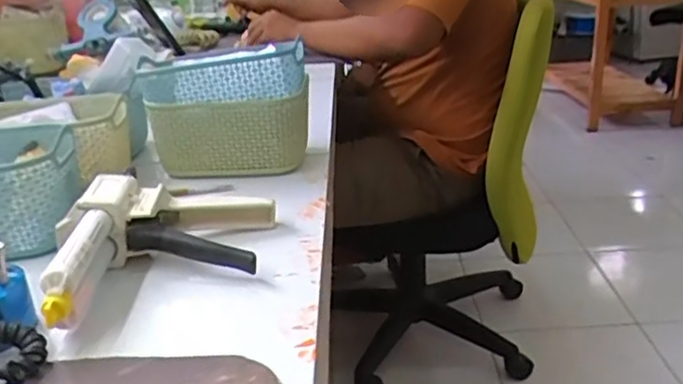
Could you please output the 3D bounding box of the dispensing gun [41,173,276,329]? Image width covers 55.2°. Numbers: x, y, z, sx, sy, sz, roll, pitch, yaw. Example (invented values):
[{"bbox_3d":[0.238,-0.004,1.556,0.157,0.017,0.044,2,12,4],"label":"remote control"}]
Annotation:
[{"bbox_3d":[-0.124,0.035,0.481,0.157,0.059,0.152,-9,23,-12],"label":"dispensing gun"}]

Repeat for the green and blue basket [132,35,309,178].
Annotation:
[{"bbox_3d":[-0.121,-0.087,0.689,0.169,0.115,0.098,-3,22,3],"label":"green and blue basket"}]

